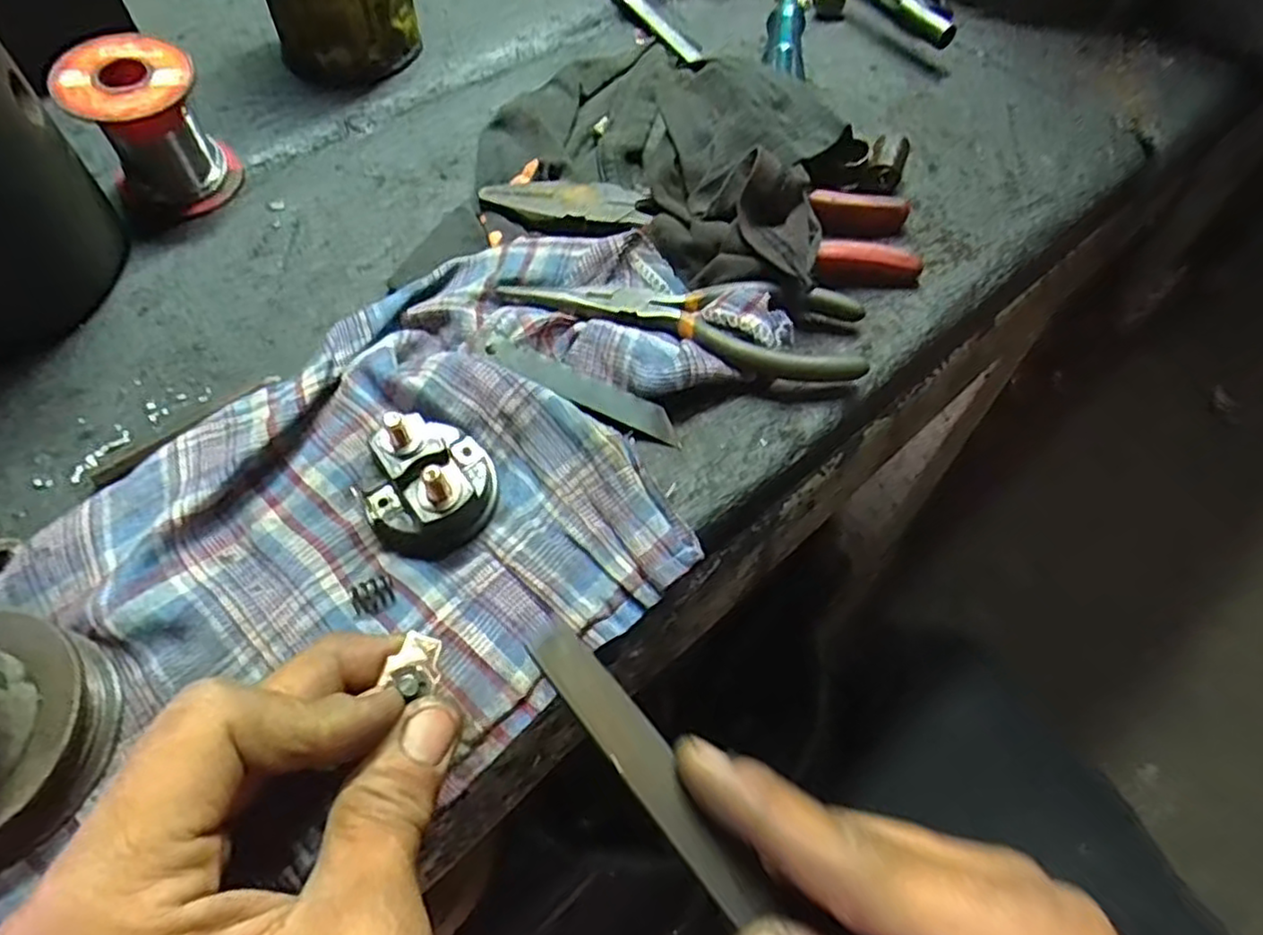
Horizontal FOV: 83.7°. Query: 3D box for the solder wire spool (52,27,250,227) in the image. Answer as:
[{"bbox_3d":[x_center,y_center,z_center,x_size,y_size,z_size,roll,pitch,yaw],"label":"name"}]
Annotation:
[{"bbox_3d":[-0.211,-0.149,0.313,0.050,0.057,0.050,1,59,-2],"label":"solder wire spool"}]

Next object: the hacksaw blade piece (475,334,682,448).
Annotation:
[{"bbox_3d":[-0.021,-0.032,0.282,0.087,0.004,0.012,24,85,4],"label":"hacksaw blade piece"}]

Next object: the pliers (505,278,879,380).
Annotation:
[{"bbox_3d":[0.021,-0.061,0.297,0.148,0.014,0.046,6,59,0],"label":"pliers"}]

